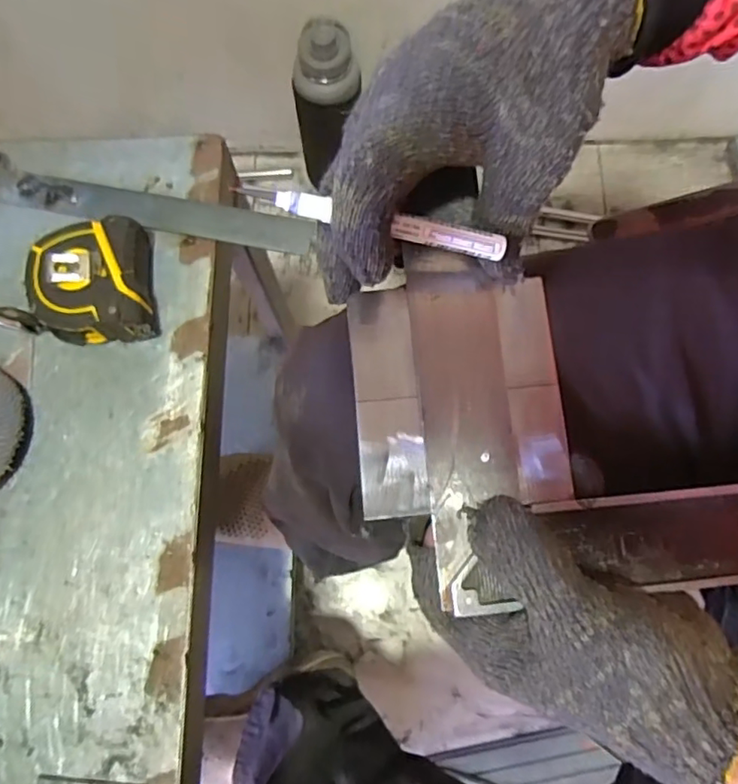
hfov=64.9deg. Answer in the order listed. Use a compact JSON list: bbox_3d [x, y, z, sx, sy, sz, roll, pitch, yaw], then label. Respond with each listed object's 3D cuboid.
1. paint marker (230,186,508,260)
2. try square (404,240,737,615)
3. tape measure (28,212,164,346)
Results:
[{"bbox_3d":[0.004,-0.075,0.253,0.120,0.008,0.010,9,76,-14],"label":"paint marker"},{"bbox_3d":[0.118,0.004,0.288,0.187,0.020,0.180,-5,76,-1],"label":"try square"},{"bbox_3d":[-0.169,-0.067,0.361,0.069,0.035,0.073,-10,76,-2],"label":"tape measure"}]

